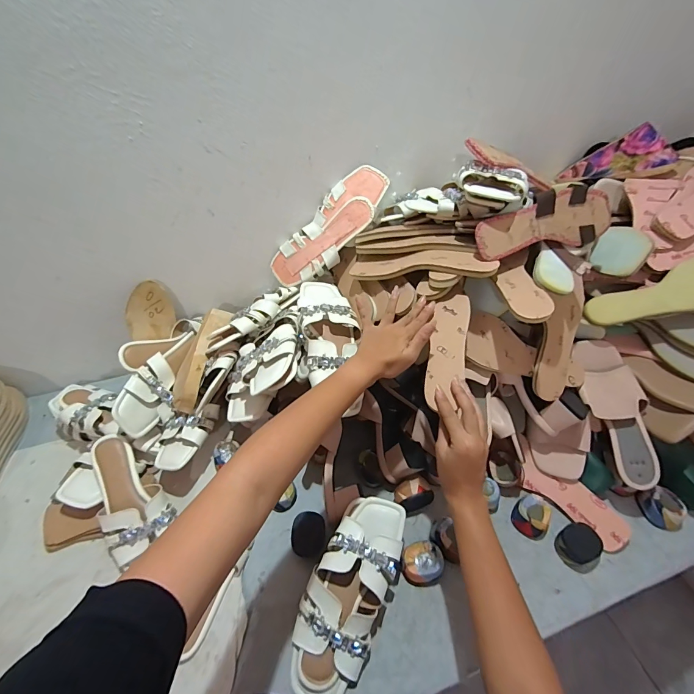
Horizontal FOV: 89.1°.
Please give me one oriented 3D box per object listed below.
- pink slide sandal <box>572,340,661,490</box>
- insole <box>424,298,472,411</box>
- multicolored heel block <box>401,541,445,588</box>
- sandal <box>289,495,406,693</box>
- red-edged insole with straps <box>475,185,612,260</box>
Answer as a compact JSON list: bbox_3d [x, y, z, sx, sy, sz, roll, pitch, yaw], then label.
[{"bbox_3d":[0.443,0.106,0.581,0.086,0.042,0.243,-9,75,-9],"label":"pink slide sandal"},{"bbox_3d":[0.141,-0.001,0.493,0.049,0.005,0.173,1,59,23],"label":"insole"},{"bbox_3d":[0.113,0.327,0.532,0.058,0.034,0.052,-12,48,-12],"label":"multicolored heel block"},{"bbox_3d":[0.000,0.334,0.483,0.105,0.054,0.252,19,66,17],"label":"sandal"},{"bbox_3d":[0.302,-0.189,0.531,0.234,0.086,0.014,-11,15,-13],"label":"red-edged insole with straps"}]

